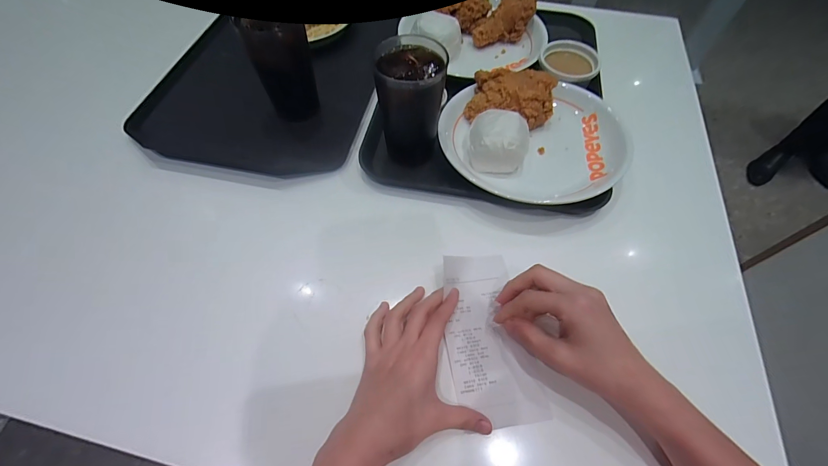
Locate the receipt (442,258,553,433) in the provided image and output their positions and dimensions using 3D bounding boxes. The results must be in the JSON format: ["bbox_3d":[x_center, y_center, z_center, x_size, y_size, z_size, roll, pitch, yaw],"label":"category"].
[{"bbox_3d":[0.069,0.095,0.338,0.076,0.011,0.156,-8,64,-4],"label":"receipt"}]

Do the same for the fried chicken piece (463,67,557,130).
[{"bbox_3d":[0.122,-0.170,0.446,0.101,0.045,0.059,15,60,8],"label":"fried chicken piece"}]

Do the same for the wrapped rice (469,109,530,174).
[{"bbox_3d":[0.098,-0.107,0.414,0.068,0.043,0.066,10,59,5],"label":"wrapped rice"}]

